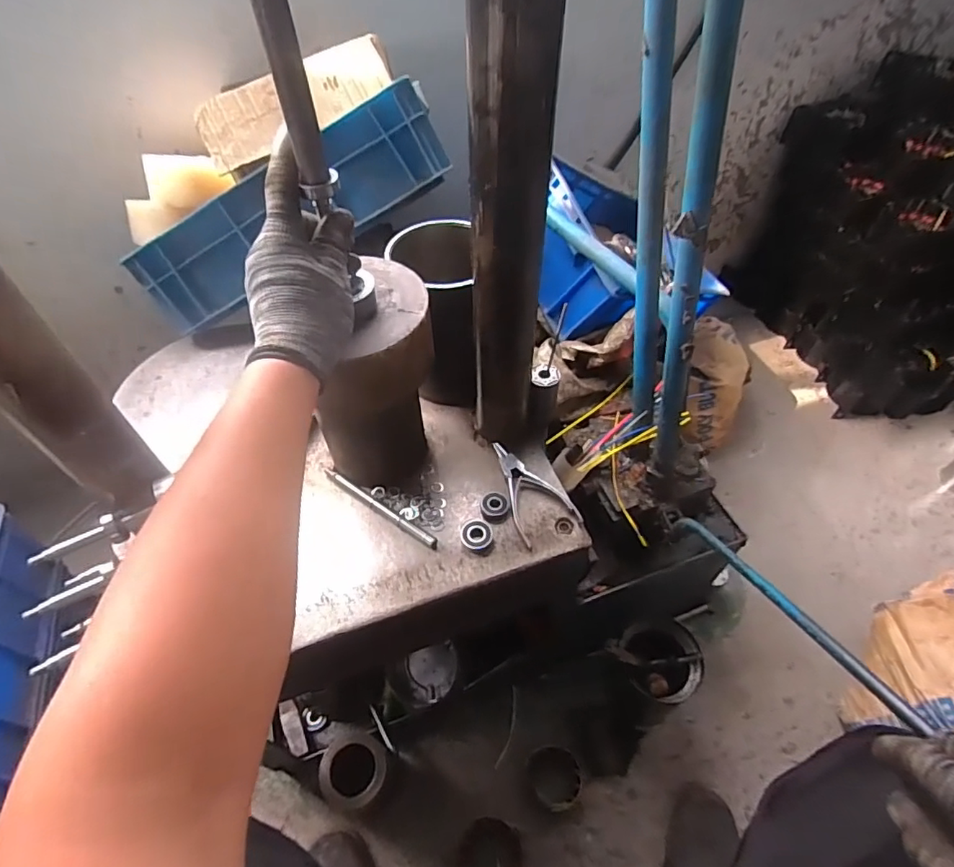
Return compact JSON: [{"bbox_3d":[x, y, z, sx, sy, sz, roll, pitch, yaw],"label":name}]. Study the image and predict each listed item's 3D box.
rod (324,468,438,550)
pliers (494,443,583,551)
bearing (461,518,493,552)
[{"bbox_3d":[-0.110,0.080,0.592,0.163,0.007,0.011,29,58,22],"label":"rod"},{"bbox_3d":[0.061,0.060,0.606,0.069,0.013,0.132,-17,53,-12],"label":"pliers"},{"bbox_3d":[0.000,0.108,0.571,0.033,0.010,0.035,-1,51,1],"label":"bearing"}]

